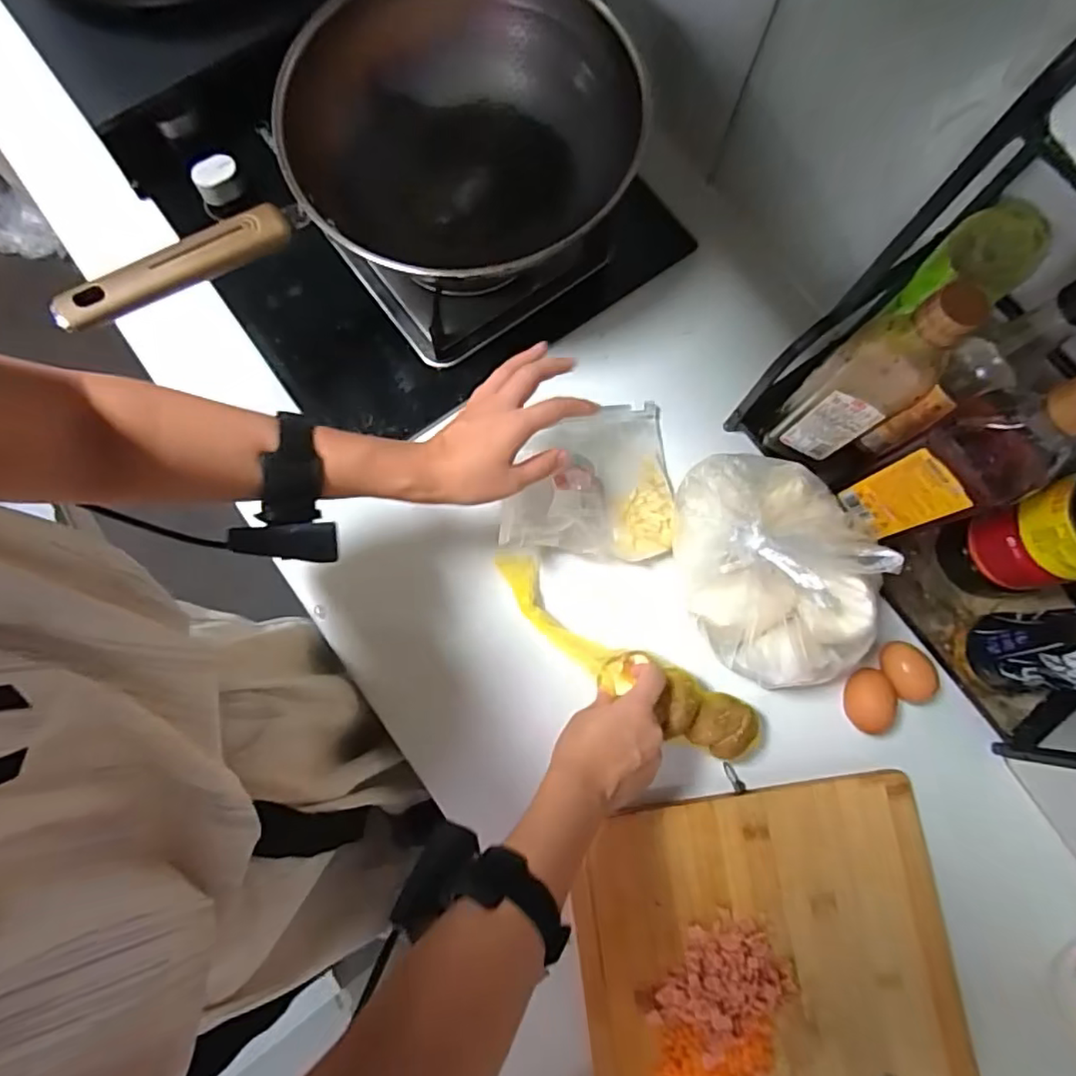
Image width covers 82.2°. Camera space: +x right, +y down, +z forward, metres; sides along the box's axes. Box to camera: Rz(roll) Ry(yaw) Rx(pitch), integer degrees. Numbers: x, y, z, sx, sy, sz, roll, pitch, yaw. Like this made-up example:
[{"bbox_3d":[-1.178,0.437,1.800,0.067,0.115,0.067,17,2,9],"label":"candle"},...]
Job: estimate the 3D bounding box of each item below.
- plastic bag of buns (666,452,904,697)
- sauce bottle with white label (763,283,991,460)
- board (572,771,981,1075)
[{"bbox_3d":[0.197,0.023,0.514,0.129,0.111,0.190,-7,79,-3],"label":"plastic bag of buns"},{"bbox_3d":[0.252,-0.120,0.472,0.064,0.225,0.043,32,79,5],"label":"sauce bottle with white label"},{"bbox_3d":[0.203,0.421,0.484,0.307,0.020,0.407,-7,79,-3],"label":"board"}]

